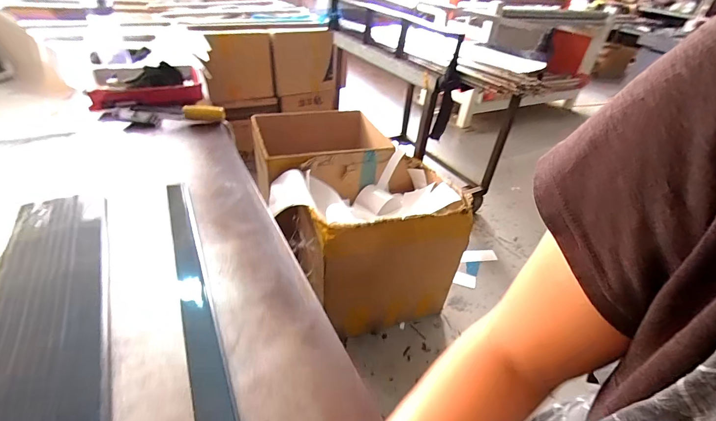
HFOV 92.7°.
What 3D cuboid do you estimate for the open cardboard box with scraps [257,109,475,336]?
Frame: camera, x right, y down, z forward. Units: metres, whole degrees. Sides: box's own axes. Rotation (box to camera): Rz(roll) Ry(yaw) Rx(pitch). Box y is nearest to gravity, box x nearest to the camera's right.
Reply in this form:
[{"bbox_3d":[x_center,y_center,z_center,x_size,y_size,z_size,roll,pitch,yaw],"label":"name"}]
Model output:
[{"bbox_3d":[0.042,0.099,1.349,0.713,0.498,0.473,-8,40,-18],"label":"open cardboard box with scraps"}]

